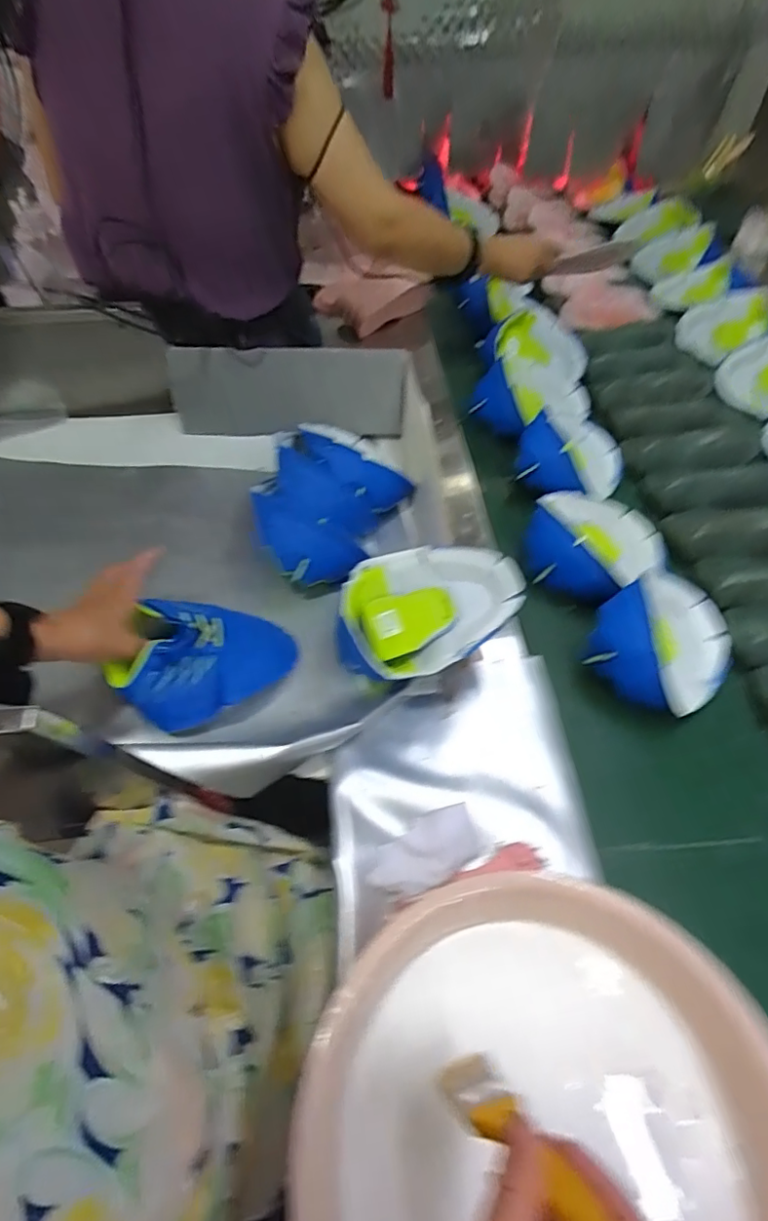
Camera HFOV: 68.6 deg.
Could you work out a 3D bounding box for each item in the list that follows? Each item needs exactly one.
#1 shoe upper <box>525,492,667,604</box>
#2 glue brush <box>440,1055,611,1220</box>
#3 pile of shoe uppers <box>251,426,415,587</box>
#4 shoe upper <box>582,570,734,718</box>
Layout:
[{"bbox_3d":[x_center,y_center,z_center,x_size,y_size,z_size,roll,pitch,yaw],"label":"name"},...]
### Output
[{"bbox_3d":[0.299,-0.099,0.793,0.226,0.071,0.171,-31,59,-21],"label":"shoe upper"},{"bbox_3d":[0.069,0.282,0.304,0.030,0.142,0.013,-34,87,-23],"label":"glue brush"},{"bbox_3d":[-0.075,-0.135,0.755,0.155,0.109,0.229,14,54,11],"label":"pile of shoe uppers"},{"bbox_3d":[0.358,0.032,0.691,0.232,0.094,0.148,-32,59,-21],"label":"shoe upper"}]

